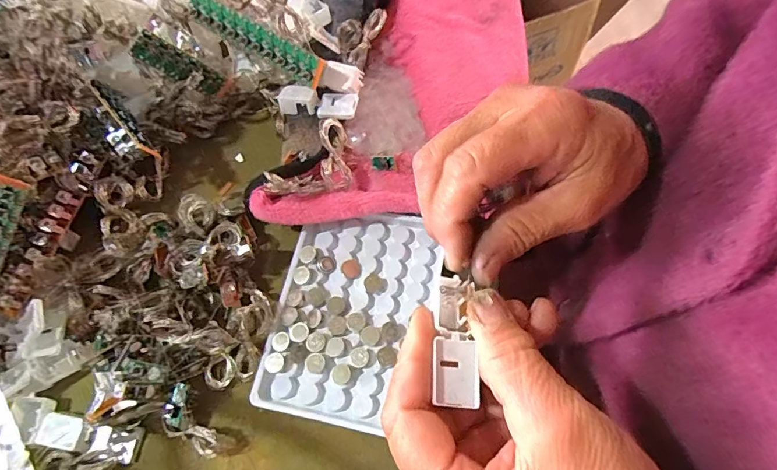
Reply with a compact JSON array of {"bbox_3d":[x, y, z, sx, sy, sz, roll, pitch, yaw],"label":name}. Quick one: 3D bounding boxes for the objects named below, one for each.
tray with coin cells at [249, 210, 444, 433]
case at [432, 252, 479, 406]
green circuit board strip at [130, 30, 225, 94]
[{"bbox_3d":[-0.022,0.045,0.276,0.092,0.013,0.126,9,67,8],"label":"tray with coin cells"},{"bbox_3d":[0.028,0.042,0.198,0.018,0.010,0.058,2,58,0],"label":"case"},{"bbox_3d":[-0.140,-0.113,0.308,0.020,0.058,0.008,-22,61,37],"label":"green circuit board strip"}]

